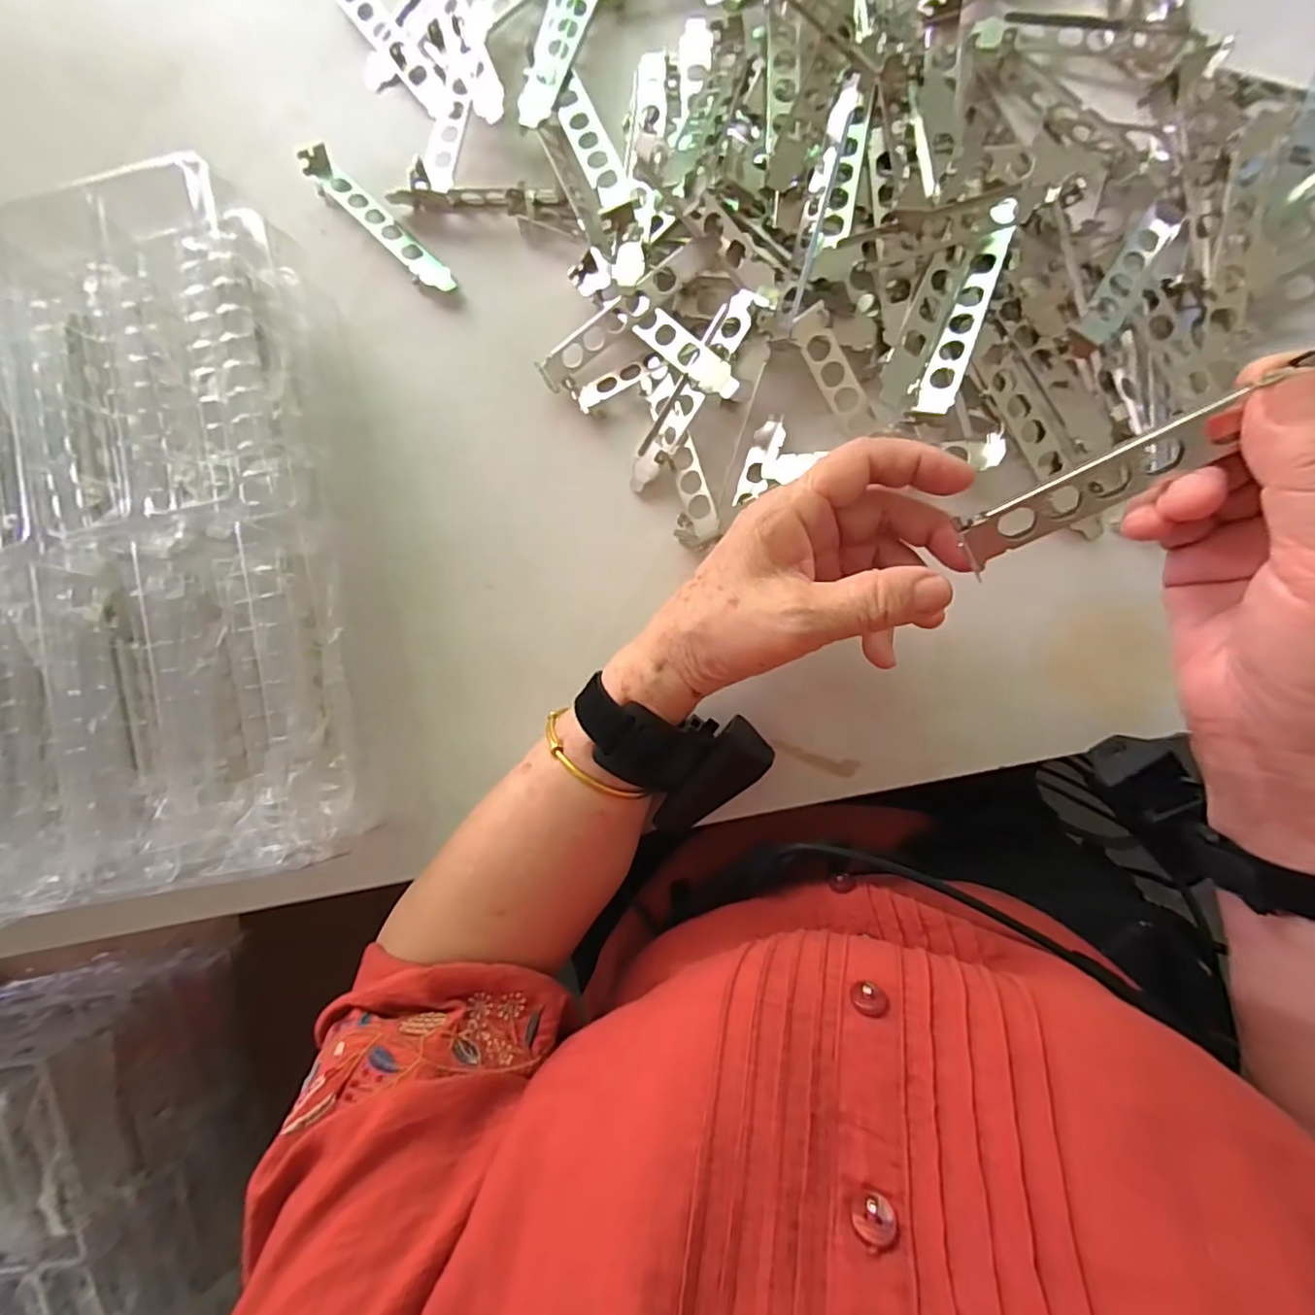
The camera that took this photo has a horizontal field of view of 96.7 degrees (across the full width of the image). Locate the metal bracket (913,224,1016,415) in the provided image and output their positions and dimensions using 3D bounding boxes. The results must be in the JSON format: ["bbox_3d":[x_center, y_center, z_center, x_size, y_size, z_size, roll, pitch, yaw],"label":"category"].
[{"bbox_3d":[0.158,-0.173,0.302,0.020,0.007,0.101,18,86,45],"label":"metal bracket"}]

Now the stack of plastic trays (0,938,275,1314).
[{"bbox_3d":[-0.625,0.505,0.565,0.389,0.172,0.337,-14,88,6],"label":"stack of plastic trays"}]

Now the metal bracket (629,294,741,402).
[{"bbox_3d":[0.014,-0.170,0.322,0.078,0.006,0.018,44,105,11],"label":"metal bracket"}]

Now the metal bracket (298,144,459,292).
[{"bbox_3d":[-0.172,-0.267,0.363,0.120,0.016,0.021,44,95,4],"label":"metal bracket"}]

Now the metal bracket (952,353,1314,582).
[{"bbox_3d":[0.170,-0.070,0.210,0.117,0.009,0.021,-31,87,33],"label":"metal bracket"}]

